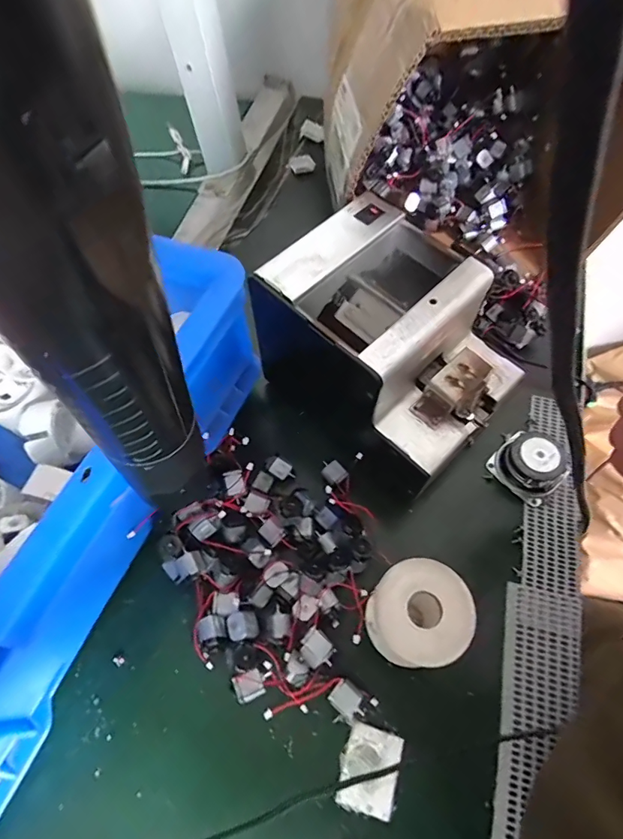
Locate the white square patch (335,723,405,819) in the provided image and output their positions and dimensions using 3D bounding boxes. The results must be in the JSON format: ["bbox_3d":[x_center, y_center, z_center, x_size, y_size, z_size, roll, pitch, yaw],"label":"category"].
[{"bbox_3d":[0.039,0.231,0.301,0.036,0.004,0.047,15,63,11],"label":"white square patch"}]

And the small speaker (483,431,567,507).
[{"bbox_3d":[0.185,0.037,0.386,0.045,0.031,0.053,-39,66,-16],"label":"small speaker"}]

